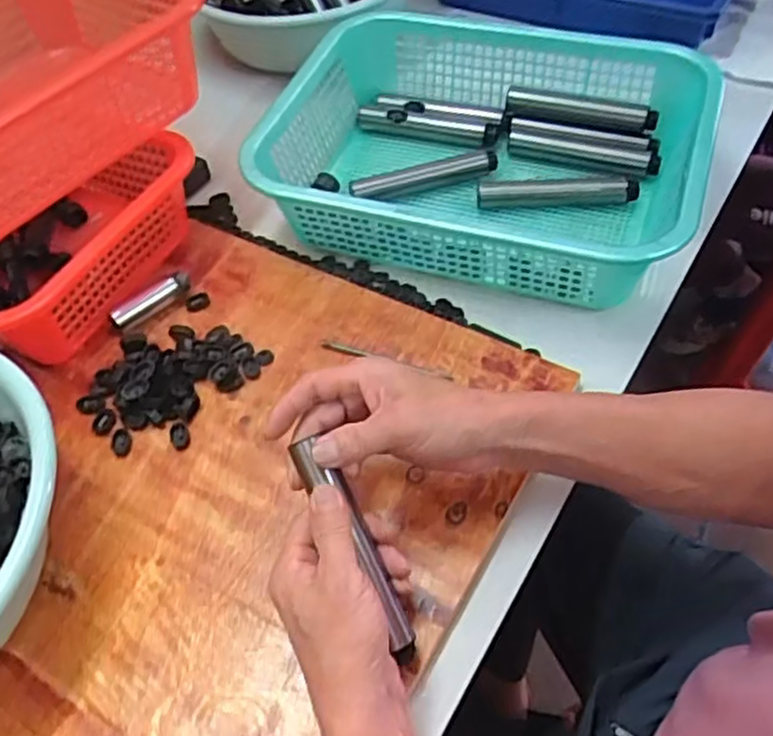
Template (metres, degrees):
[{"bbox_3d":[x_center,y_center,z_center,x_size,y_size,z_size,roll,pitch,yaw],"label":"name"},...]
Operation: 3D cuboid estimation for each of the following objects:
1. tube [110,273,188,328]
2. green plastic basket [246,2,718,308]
[{"bbox_3d":[-0.209,-0.060,0.660,0.017,0.017,0.076,36,62,28],"label":"tube"},{"bbox_3d":[0.094,-0.207,0.702,0.379,0.094,0.299,14,57,14],"label":"green plastic basket"}]

